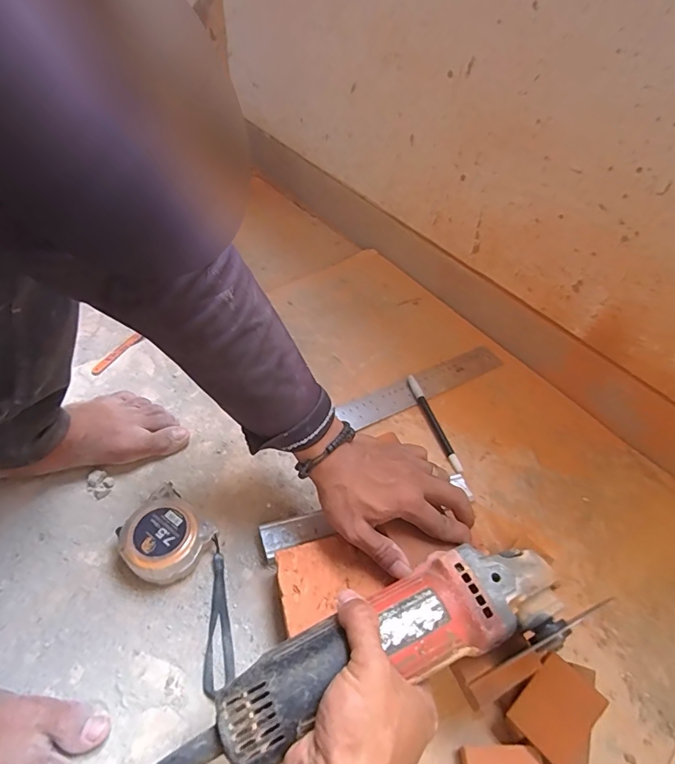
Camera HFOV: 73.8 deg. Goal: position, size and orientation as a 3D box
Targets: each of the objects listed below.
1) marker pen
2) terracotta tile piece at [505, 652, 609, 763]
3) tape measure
[{"bbox_3d":[0.122,0.048,0.568,0.016,0.010,0.144,-12,51,-16],"label":"marker pen"},{"bbox_3d":[0.168,0.252,0.346,0.046,0.004,0.061,37,83,34],"label":"terracotta tile piece"},{"bbox_3d":[-0.166,0.151,0.431,0.073,0.043,0.071,32,53,21],"label":"tape measure"}]

